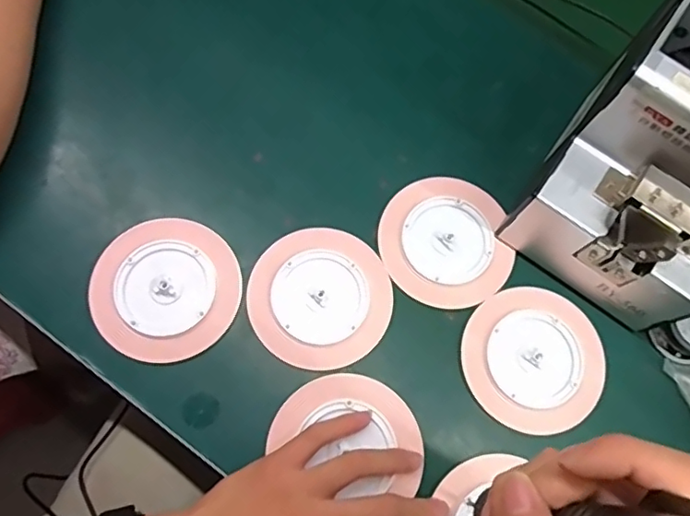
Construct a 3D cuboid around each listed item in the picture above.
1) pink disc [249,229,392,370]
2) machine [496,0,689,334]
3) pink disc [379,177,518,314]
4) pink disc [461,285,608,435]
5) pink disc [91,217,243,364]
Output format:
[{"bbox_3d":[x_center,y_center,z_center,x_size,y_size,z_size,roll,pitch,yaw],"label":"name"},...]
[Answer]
[{"bbox_3d":[-0.017,0.027,0.405,0.097,0.005,0.101,2,71,-5],"label":"pink disc"},{"bbox_3d":[0.217,-0.064,0.378,0.124,0.143,0.173,37,74,6],"label":"machine"},{"bbox_3d":[0.075,-0.013,0.423,0.095,0.004,0.101,2,71,-5],"label":"pink disc"},{"bbox_3d":[0.134,0.070,0.403,0.098,0.005,0.097,2,71,-5],"label":"pink disc"},{"bbox_3d":[-0.125,0.020,0.398,0.096,0.009,0.098,2,71,-5],"label":"pink disc"}]

